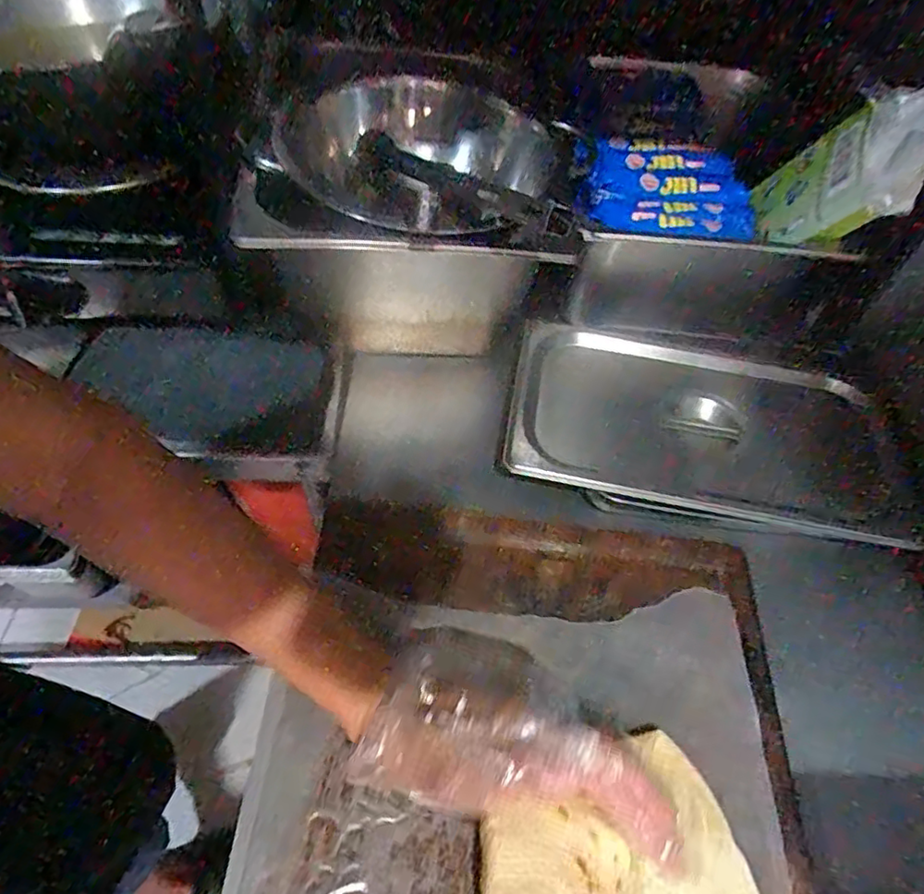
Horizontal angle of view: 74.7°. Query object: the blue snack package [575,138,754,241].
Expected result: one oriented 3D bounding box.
[{"bbox_3d":[0.185,-0.234,0.552,0.162,0.033,0.110,10,53,3],"label":"blue snack package"}]

